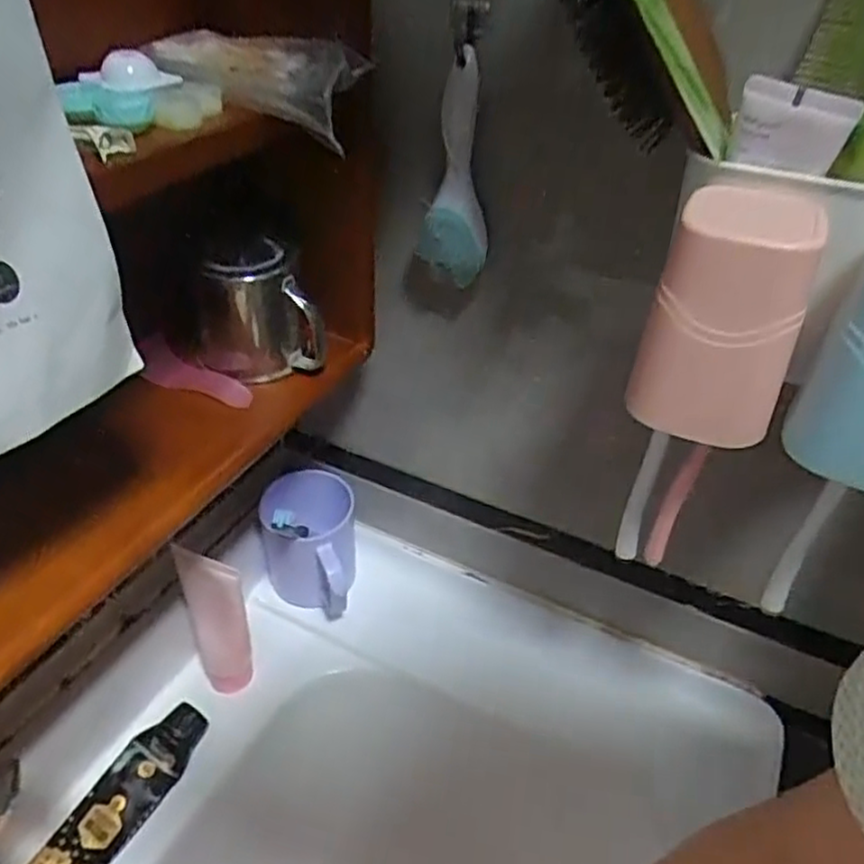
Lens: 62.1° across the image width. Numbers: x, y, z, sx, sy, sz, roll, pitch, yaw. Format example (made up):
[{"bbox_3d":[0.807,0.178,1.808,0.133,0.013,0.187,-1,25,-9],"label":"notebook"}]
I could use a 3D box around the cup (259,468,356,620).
[{"bbox_3d":[-0.110,0.108,0.653,0.083,0.107,0.109,-7,40,-13],"label":"cup"}]

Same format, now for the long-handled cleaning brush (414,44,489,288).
[{"bbox_3d":[0.016,-0.160,0.452,0.043,0.134,0.021,5,38,3],"label":"long-handled cleaning brush"}]

